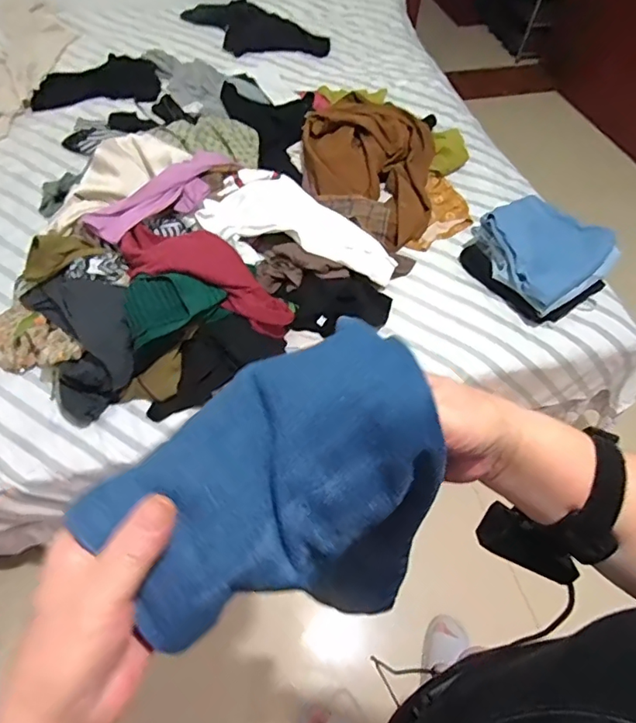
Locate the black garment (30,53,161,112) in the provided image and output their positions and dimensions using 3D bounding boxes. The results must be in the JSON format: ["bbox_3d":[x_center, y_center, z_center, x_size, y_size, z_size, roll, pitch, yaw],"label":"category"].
[{"bbox_3d":[-0.683,-0.871,1.590,0.359,0.037,0.247,-9,58,-11],"label":"black garment"}]

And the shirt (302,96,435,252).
[{"bbox_3d":[0.127,-0.520,1.331,0.354,0.161,0.450,8,56,1],"label":"shirt"}]

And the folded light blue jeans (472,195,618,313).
[{"bbox_3d":[0.528,-0.276,1.185,0.281,0.082,0.260,-33,65,-23],"label":"folded light blue jeans"}]

